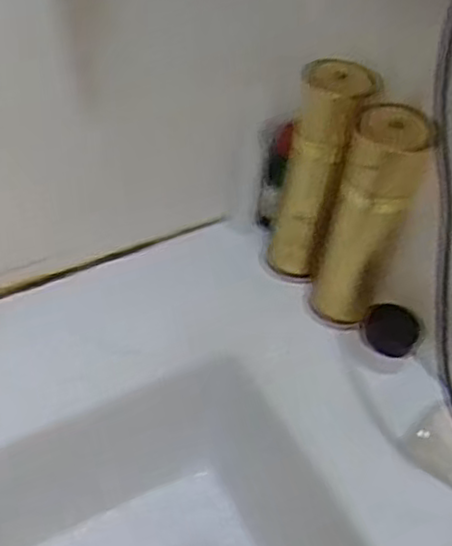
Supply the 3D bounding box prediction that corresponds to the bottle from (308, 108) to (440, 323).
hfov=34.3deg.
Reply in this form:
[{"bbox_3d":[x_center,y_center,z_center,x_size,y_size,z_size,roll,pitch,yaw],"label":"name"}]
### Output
[{"bbox_3d":[0.102,-0.036,0.540,0.049,0.179,0.048,12,47,4],"label":"bottle"}]

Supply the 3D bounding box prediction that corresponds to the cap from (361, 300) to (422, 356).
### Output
[{"bbox_3d":[0.129,0.043,0.567,0.016,0.044,0.045,-14,50,-43],"label":"cap"}]

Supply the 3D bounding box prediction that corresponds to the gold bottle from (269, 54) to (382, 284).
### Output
[{"bbox_3d":[0.071,-0.073,0.569,0.050,0.175,0.052,12,47,4],"label":"gold bottle"}]

